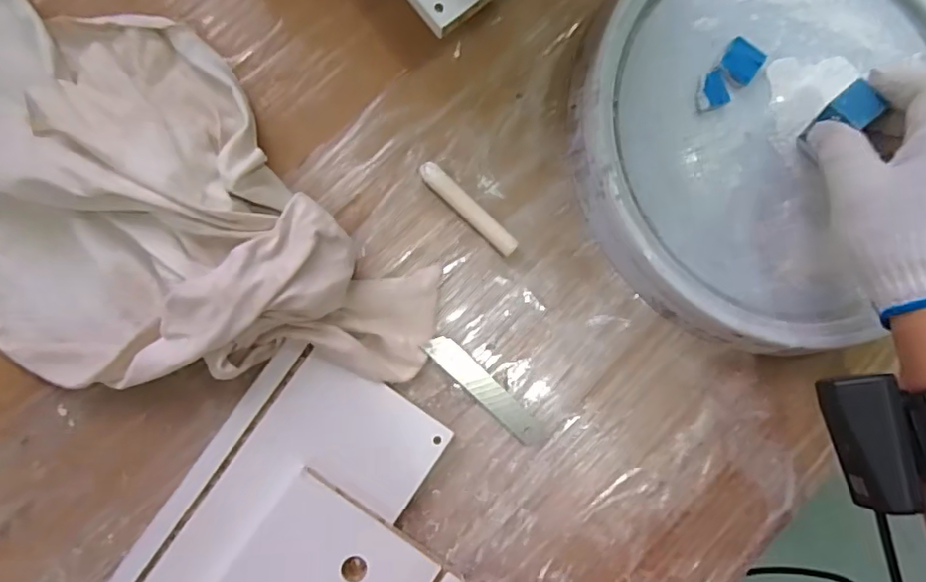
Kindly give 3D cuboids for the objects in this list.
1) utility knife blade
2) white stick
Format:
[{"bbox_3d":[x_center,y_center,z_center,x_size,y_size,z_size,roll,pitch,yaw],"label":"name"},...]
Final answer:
[{"bbox_3d":[0.016,0.066,0.385,0.099,0.004,0.019,44,77,-4],"label":"utility knife blade"},{"bbox_3d":[0.004,-0.054,0.384,0.081,0.013,0.013,44,82,-3],"label":"white stick"}]

